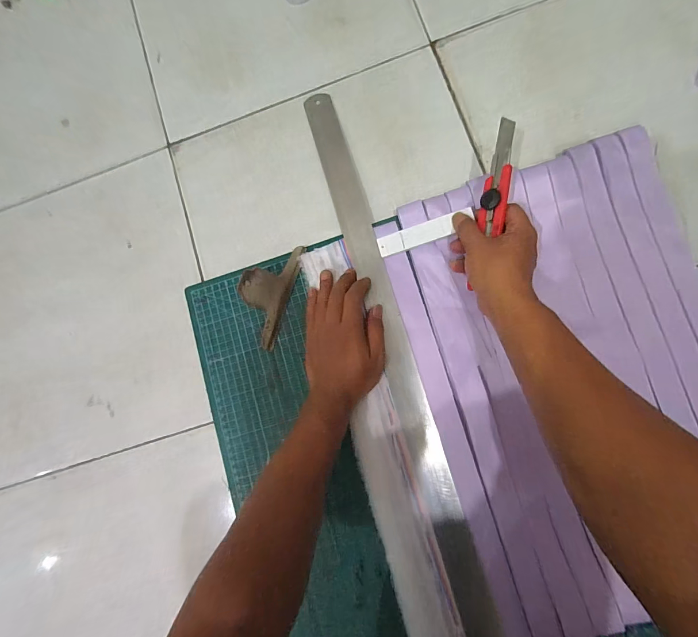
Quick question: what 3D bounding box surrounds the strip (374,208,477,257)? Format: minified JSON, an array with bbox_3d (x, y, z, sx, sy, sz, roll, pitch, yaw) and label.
[{"bbox_3d":[0.092,-0.103,0.411,0.114,0.005,0.024,-17,91,12],"label":"strip"}]

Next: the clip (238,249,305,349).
[{"bbox_3d":[-0.106,-0.036,0.430,0.056,0.043,0.138,19,86,9],"label":"clip"}]

